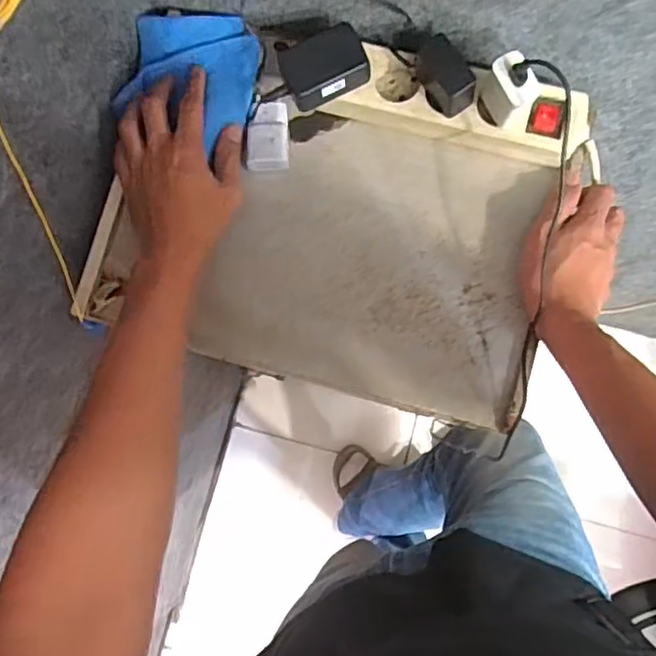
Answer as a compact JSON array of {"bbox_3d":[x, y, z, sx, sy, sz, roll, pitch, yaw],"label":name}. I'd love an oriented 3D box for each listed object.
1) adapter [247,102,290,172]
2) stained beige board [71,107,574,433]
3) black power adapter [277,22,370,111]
[{"bbox_3d":[-0.054,-0.171,0.566,0.037,0.018,0.059,-1,83,3],"label":"adapter"},{"bbox_3d":[-0.008,-0.072,0.559,0.378,0.019,0.234,14,84,5],"label":"stained beige board"},{"bbox_3d":[-0.002,-0.217,0.523,0.069,0.024,0.049,-25,82,0],"label":"black power adapter"}]

